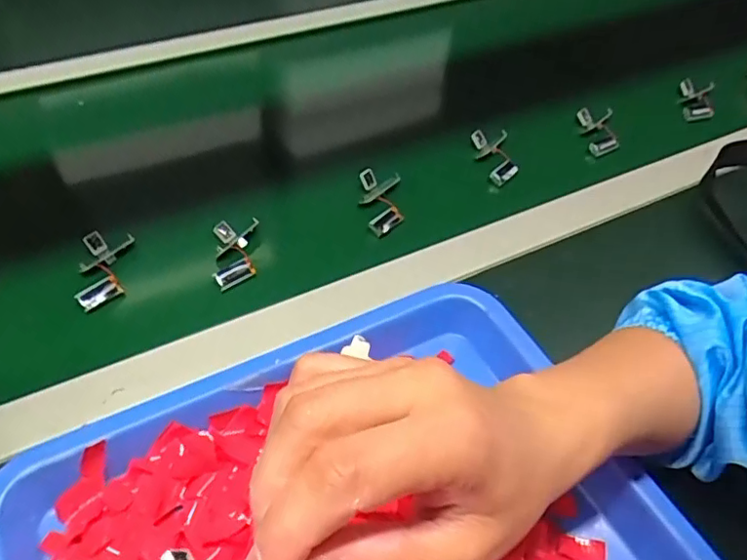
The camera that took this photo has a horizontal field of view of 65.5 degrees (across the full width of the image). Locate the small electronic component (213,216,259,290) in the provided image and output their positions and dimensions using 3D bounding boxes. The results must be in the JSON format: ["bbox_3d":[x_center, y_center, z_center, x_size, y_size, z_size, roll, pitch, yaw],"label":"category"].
[{"bbox_3d":[-0.110,-0.023,0.468,0.034,0.015,0.070,-7,48,-8],"label":"small electronic component"}]

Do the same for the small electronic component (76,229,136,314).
[{"bbox_3d":[-0.208,-0.006,0.448,0.034,0.015,0.075,-5,48,-6],"label":"small electronic component"}]

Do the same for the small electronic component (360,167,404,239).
[{"bbox_3d":[0.006,-0.068,0.508,0.035,0.021,0.069,0,47,-2],"label":"small electronic component"}]

